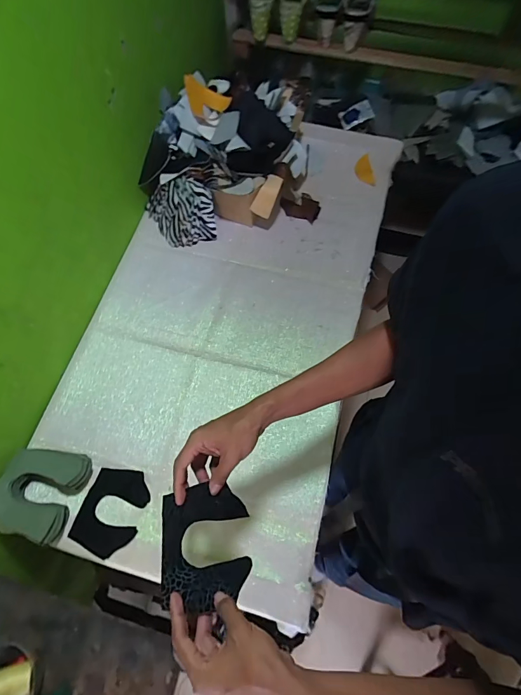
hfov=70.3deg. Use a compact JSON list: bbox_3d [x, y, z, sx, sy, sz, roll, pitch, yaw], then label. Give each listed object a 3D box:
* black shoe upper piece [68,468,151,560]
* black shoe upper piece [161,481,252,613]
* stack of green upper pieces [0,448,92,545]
[{"bbox_3d":[-0.287,0.314,0.720,0.117,0.005,0.151,16,63,5],"label":"black shoe upper piece"},{"bbox_3d":[-0.068,0.247,0.468,0.108,0.024,0.131,0,64,-12],"label":"black shoe upper piece"},{"bbox_3d":[-0.412,0.269,0.702,0.133,0.078,0.155,16,70,6],"label":"stack of green upper pieces"}]

